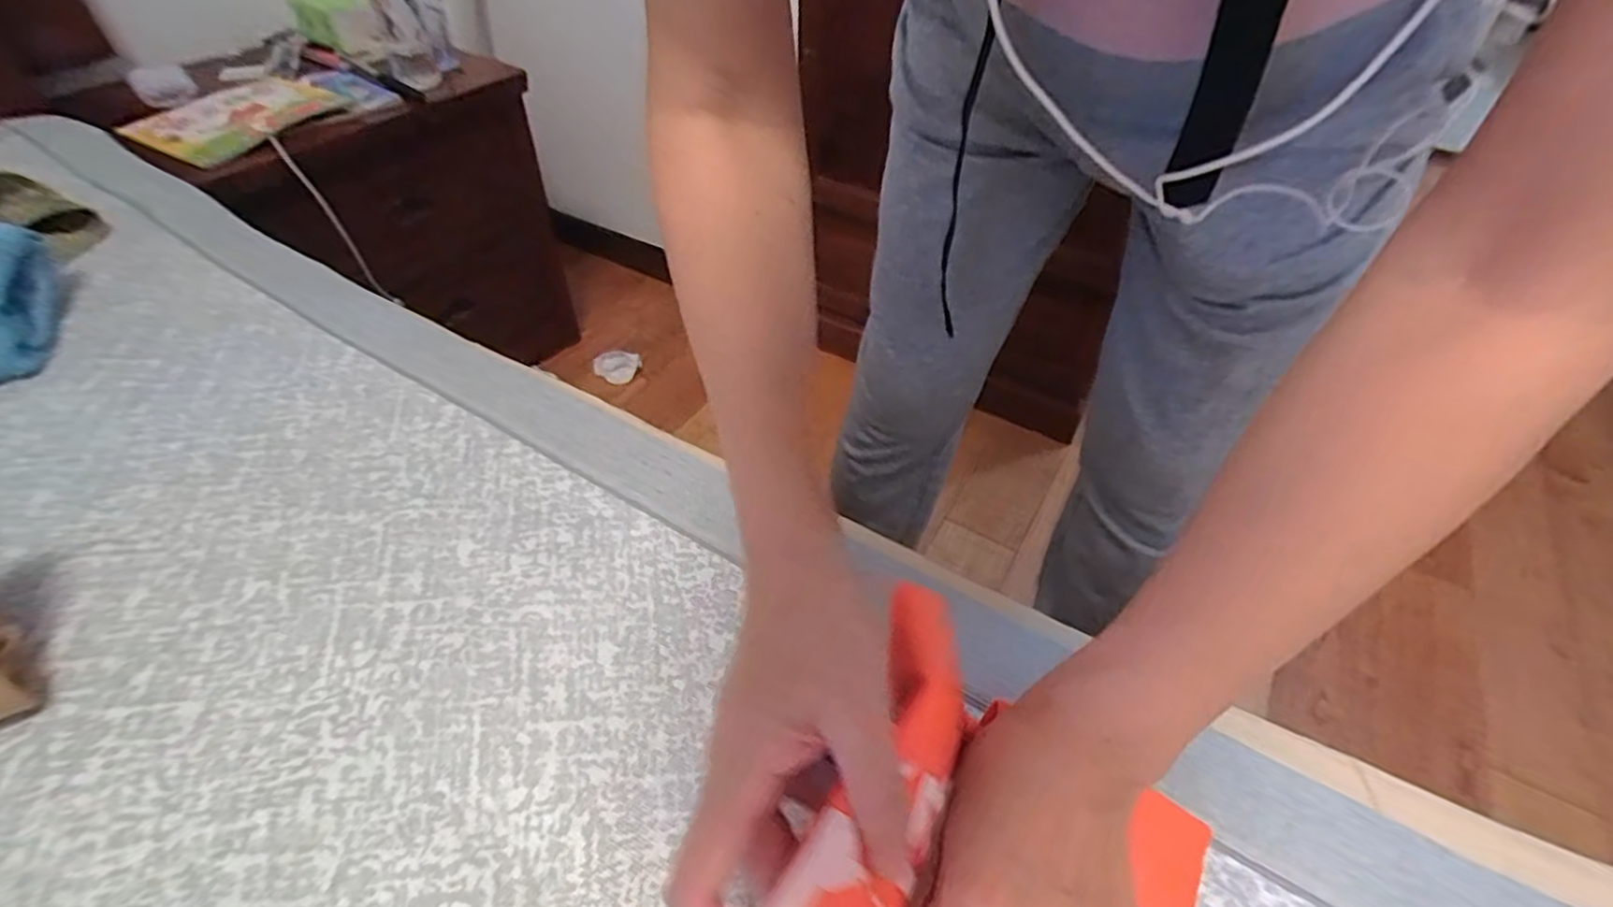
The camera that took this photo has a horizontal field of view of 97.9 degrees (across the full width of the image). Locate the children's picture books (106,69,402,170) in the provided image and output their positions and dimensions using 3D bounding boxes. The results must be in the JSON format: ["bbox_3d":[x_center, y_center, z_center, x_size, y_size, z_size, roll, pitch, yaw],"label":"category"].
[{"bbox_3d":[-0.768,-0.496,1.005,0.206,0.026,0.310,26,51,22],"label":"children's picture books"}]

